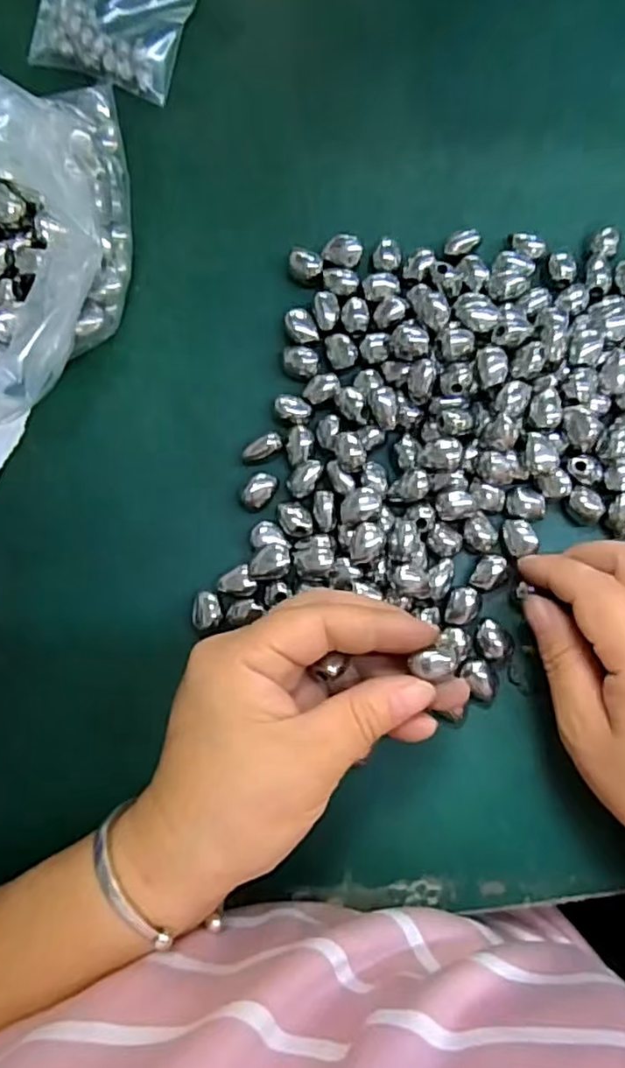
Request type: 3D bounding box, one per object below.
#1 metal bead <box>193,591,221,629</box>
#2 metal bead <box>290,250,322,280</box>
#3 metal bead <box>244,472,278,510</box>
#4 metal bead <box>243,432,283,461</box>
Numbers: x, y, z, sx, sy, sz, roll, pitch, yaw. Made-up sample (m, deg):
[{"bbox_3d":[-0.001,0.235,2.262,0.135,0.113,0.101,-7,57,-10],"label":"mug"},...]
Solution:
[{"bbox_3d":[-0.048,0.035,0.297,0.013,0.010,0.017,-3,82,0],"label":"metal bead"},{"bbox_3d":[-0.003,-0.132,0.322,0.016,0.010,0.017,-6,82,0],"label":"metal bead"},{"bbox_3d":[-0.025,-0.021,0.305,0.012,0.005,0.019,33,84,5],"label":"metal bead"},{"bbox_3d":[-0.024,-0.041,0.306,0.019,0.006,0.009,-26,82,-3],"label":"metal bead"}]

